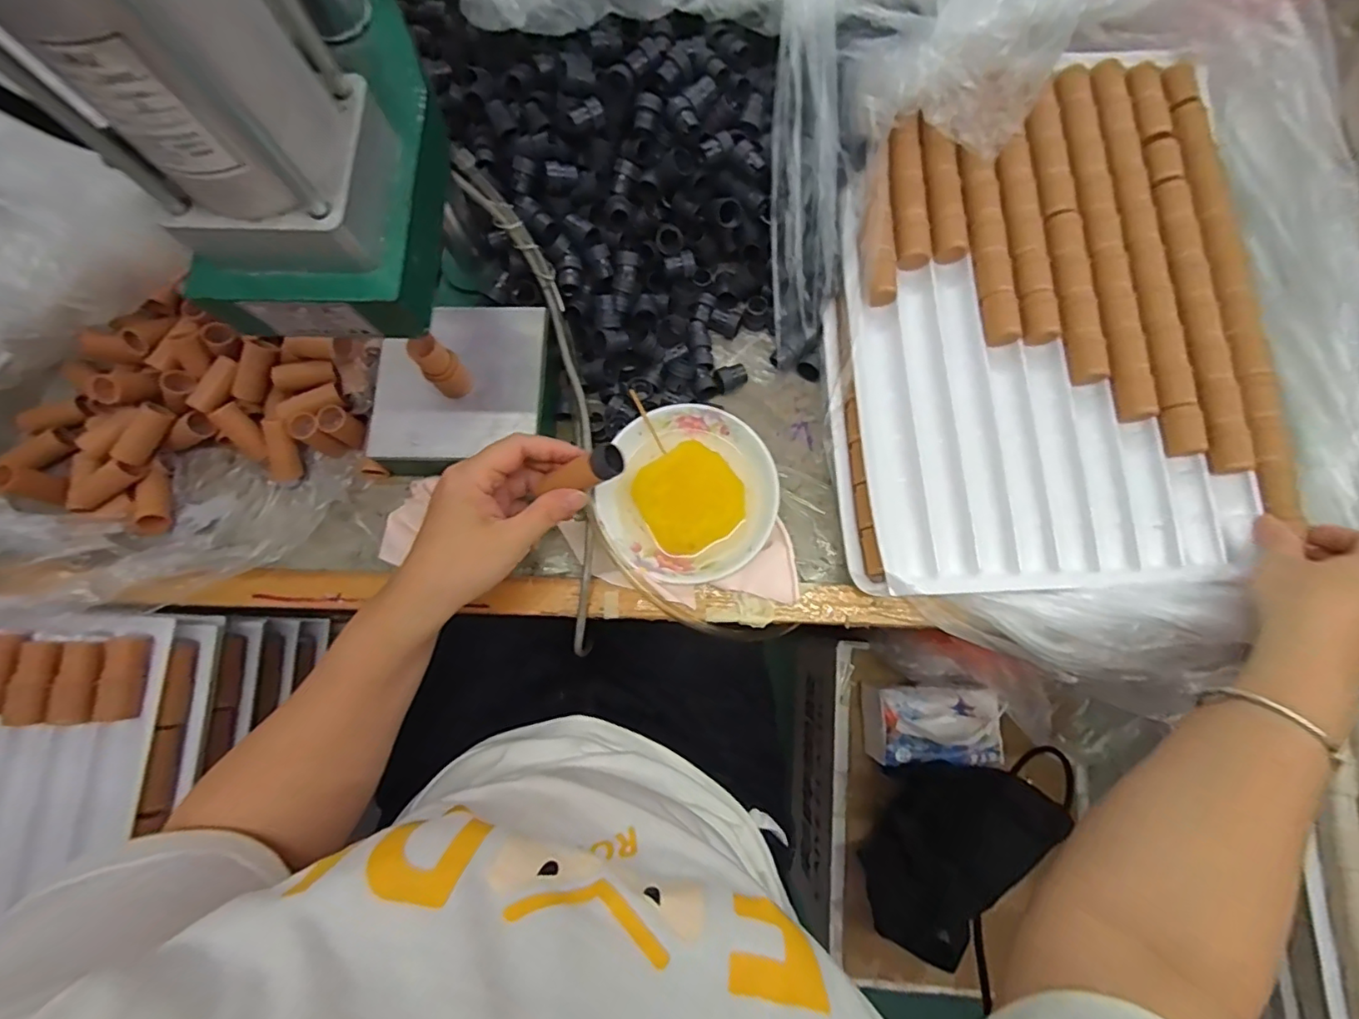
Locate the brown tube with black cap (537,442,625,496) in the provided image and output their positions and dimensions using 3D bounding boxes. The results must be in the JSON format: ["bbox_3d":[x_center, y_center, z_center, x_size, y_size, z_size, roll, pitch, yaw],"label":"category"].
[{"bbox_3d":[-0.064,-0.022,0.356,0.060,0.016,0.018,-19,78,19],"label":"brown tube with black cap"}]

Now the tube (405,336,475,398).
[{"bbox_3d":[-0.164,-0.098,0.391,0.020,0.066,0.024,44,82,9],"label":"tube"}]

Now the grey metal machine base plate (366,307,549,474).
[{"bbox_3d":[-0.164,-0.093,0.425,0.125,0.018,0.119,1,79,1],"label":"grey metal machine base plate"}]

